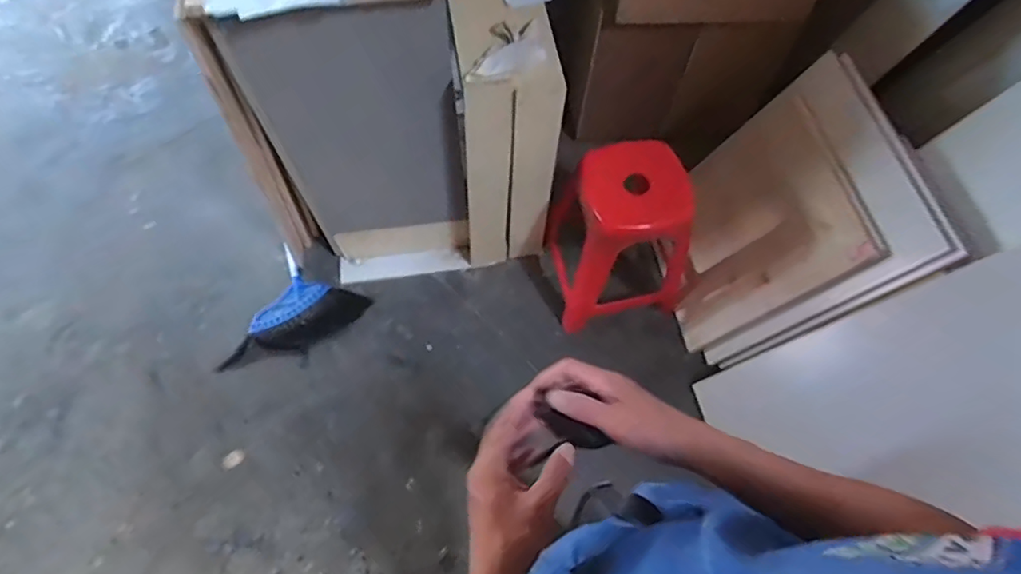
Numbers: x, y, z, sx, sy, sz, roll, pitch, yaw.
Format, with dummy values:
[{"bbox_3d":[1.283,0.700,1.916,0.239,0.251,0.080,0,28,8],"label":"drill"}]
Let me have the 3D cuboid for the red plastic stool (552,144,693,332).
[{"bbox_3d":[0.301,-0.143,1.477,0.341,0.457,0.310,-11,67,-6],"label":"red plastic stool"}]

